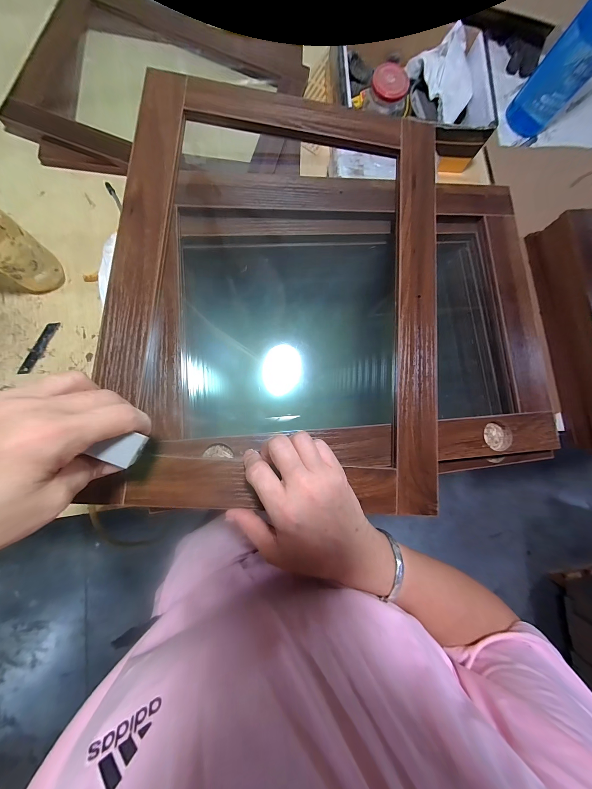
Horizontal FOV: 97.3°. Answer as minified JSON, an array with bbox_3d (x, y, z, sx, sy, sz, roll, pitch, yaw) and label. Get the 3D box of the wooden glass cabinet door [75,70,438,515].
[{"bbox_3d":[-0.012,-0.121,0.287,0.343,0.025,0.468,5,83,-5],"label":"wooden glass cabinet door"}]

